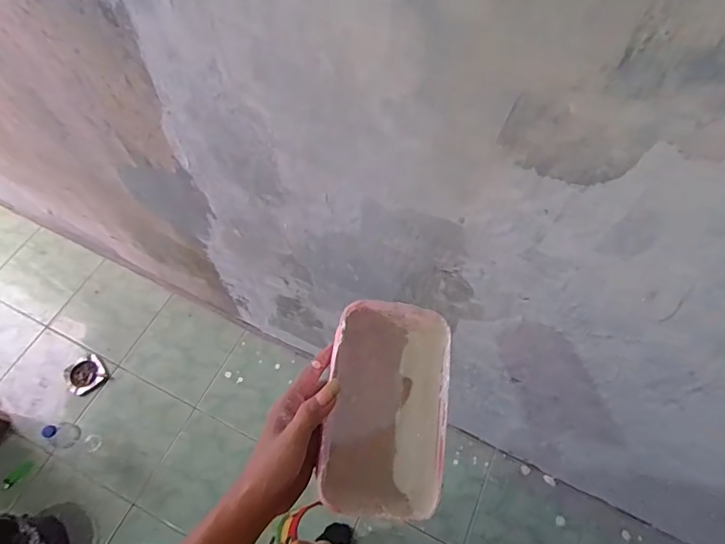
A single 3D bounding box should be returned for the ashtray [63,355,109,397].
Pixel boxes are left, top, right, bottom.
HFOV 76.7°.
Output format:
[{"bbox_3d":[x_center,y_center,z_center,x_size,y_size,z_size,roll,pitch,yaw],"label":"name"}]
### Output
[{"bbox_3d":[-0.887,0.335,1.472,0.112,0.026,0.110,-33,69,-18],"label":"ashtray"}]

